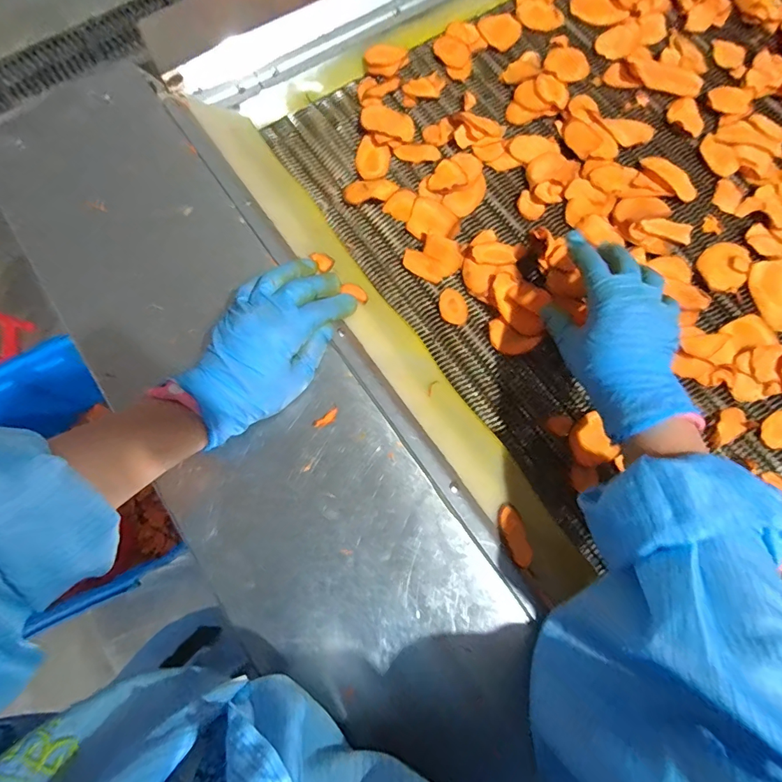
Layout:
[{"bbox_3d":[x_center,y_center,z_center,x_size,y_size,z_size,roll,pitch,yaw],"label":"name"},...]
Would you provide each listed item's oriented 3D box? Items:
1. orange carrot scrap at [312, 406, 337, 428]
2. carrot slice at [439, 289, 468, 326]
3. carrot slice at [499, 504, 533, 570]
[{"bbox_3d":[-0.053,0.023,0.358,0.024,0.004,0.009,-36,79,-10],"label":"orange carrot scrap"},{"bbox_3d":[0.062,-0.084,0.438,0.027,0.006,0.037,-3,75,-2],"label":"carrot slice"},{"bbox_3d":[0.098,0.114,0.346,0.023,0.004,0.047,-5,58,-28],"label":"carrot slice"}]

